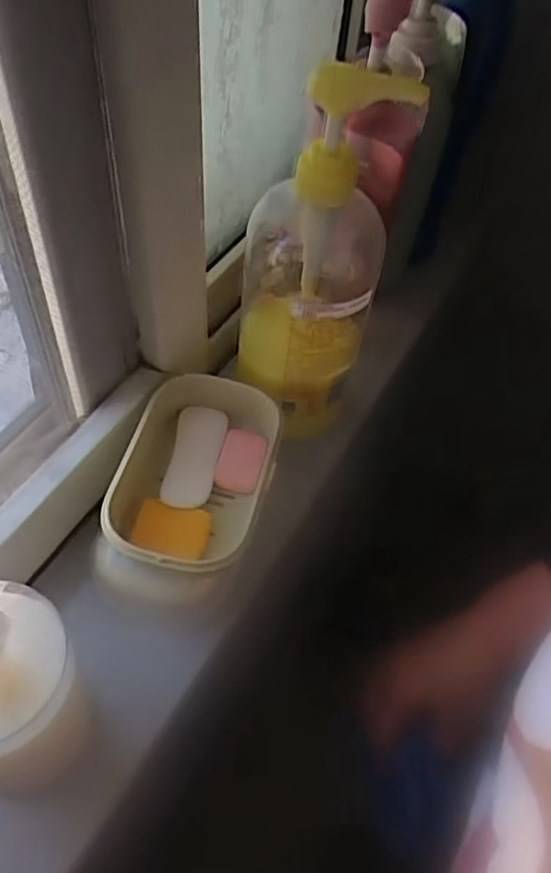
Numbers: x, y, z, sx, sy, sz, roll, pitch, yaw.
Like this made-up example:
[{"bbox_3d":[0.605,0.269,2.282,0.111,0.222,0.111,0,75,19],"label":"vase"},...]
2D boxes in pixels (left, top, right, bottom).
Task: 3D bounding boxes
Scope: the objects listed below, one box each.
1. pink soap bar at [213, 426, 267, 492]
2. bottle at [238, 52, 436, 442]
[{"bbox_3d":[-0.023,0.015,0.448,0.029,0.010,0.045,12,52,5],"label":"pink soap bar"},{"bbox_3d":[0.024,-0.111,0.426,0.081,0.237,0.089,-5,53,-9],"label":"bottle"}]

